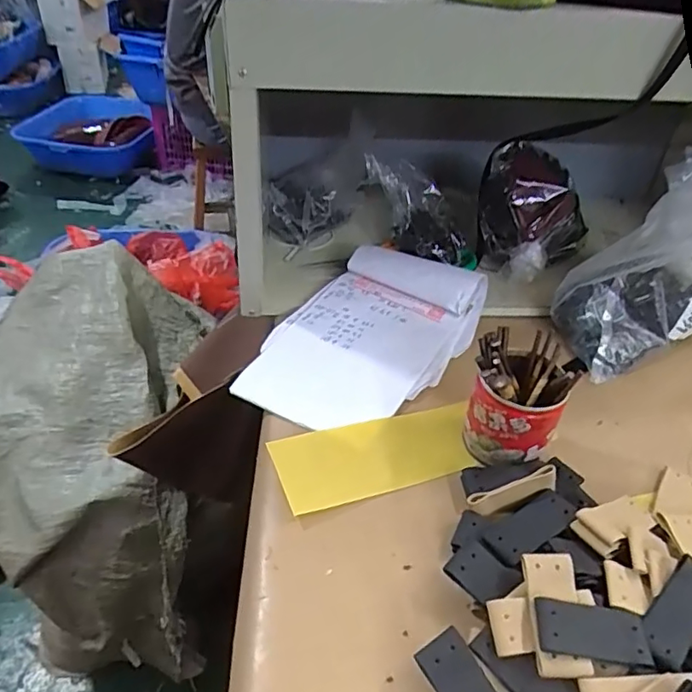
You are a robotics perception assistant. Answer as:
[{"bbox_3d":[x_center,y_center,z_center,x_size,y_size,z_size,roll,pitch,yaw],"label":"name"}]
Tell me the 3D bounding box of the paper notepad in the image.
[{"bbox_3d":[0.020,-0.014,0.521,0.141,0.043,0.234,26,43,25],"label":"paper notepad"}]

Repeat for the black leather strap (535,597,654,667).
[{"bbox_3d":[0.131,0.151,0.302,0.059,0.004,0.026,11,49,-2],"label":"black leather strap"}]

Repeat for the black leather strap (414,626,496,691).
[{"bbox_3d":[0.063,0.178,0.292,0.027,0.007,0.057,-30,73,-23],"label":"black leather strap"}]

